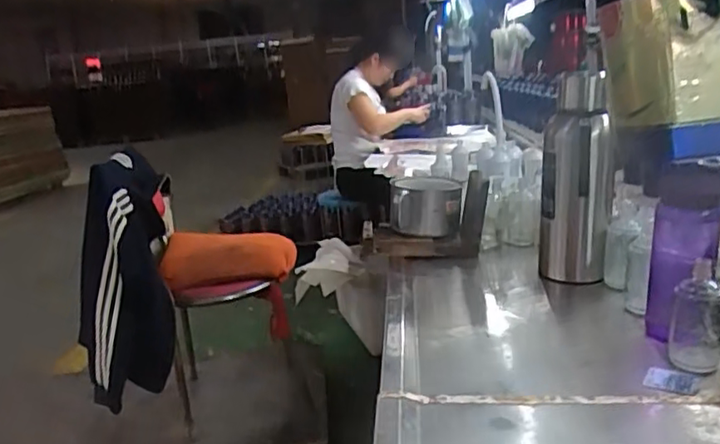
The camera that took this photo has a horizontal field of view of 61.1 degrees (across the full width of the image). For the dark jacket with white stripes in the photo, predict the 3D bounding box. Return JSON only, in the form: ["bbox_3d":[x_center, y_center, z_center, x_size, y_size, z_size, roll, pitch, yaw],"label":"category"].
[{"bbox_3d":[-0.597,0.122,1.624,0.189,0.532,0.396,-7,14,-7],"label":"dark jacket with white stripes"}]

